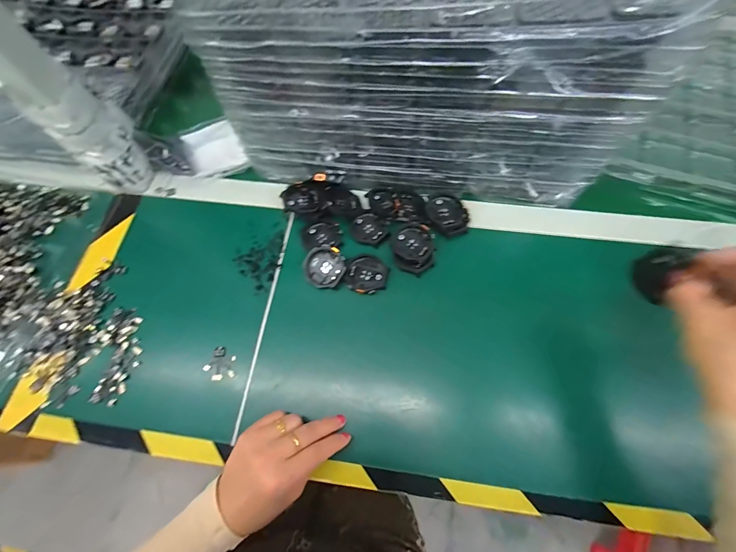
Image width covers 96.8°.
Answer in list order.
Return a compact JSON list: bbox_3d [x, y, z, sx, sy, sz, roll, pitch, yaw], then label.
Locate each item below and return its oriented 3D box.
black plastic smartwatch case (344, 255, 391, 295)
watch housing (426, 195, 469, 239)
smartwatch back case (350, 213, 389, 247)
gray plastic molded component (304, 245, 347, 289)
[{"bbox_3d":[-0.001,-0.001,0.391,0.049,0.006,0.049,-41,71,-15],"label":"black plastic smartwatch case"},{"bbox_3d":[0.100,-0.076,0.414,0.049,0.017,0.055,-23,68,-8],"label":"watch housing"},{"bbox_3d":[0.000,-0.059,0.416,0.041,0.013,0.047,-20,67,-7],"label":"smartwatch back case"},{"bbox_3d":[-0.051,-0.011,0.391,0.050,0.018,0.046,-1,66,1],"label":"gray plastic molded component"}]

